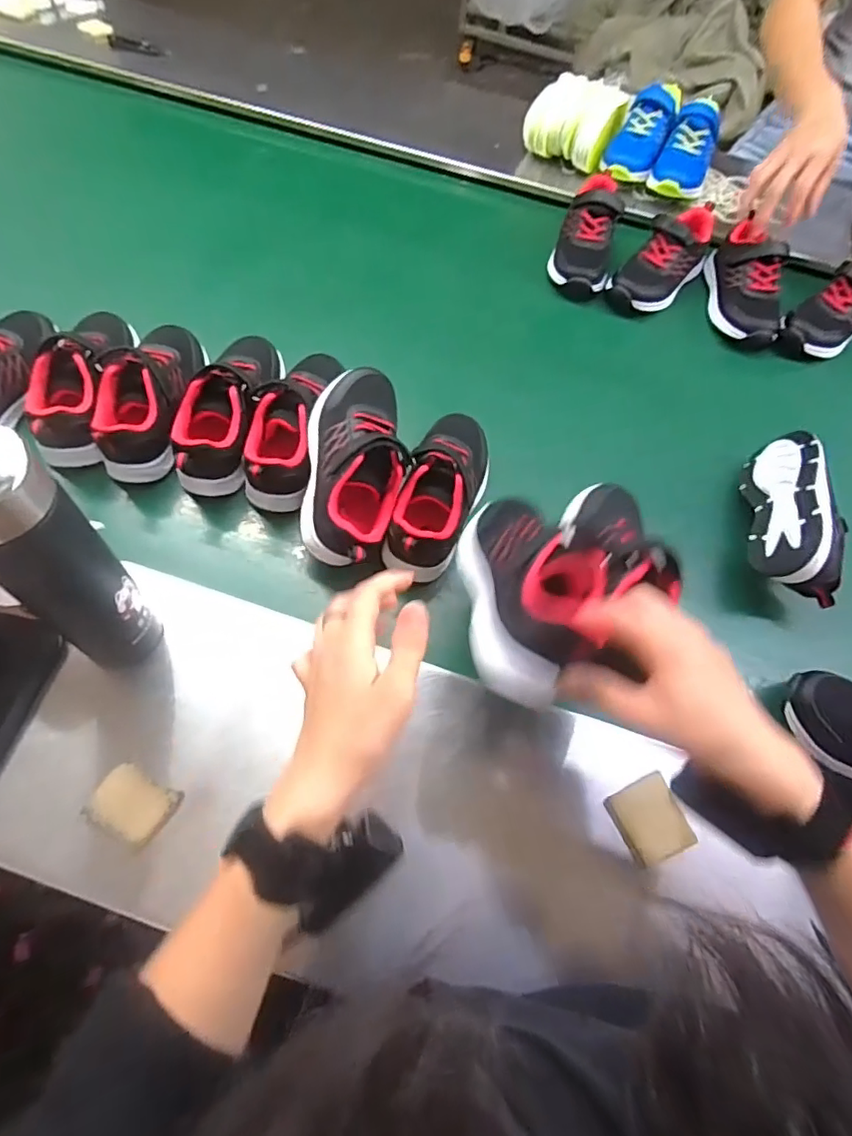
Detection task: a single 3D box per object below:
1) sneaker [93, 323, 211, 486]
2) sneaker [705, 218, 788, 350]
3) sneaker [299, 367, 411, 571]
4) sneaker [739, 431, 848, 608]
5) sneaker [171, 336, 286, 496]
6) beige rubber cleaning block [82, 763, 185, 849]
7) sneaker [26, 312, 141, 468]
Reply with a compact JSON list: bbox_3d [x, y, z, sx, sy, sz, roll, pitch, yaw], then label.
[{"bbox_3d":[-0.284,-0.184,0.585,0.082,0.071,0.184,-2,60,-3],"label":"sneaker"},{"bbox_3d":[0.433,-0.383,0.759,0.072,0.080,0.187,2,74,-1],"label":"sneaker"},{"bbox_3d":[-0.065,-0.098,0.538,0.096,0.079,0.189,4,80,0],"label":"sneaker"},{"bbox_3d":[0.375,-0.059,0.572,0.074,0.086,0.177,16,61,7],"label":"sneaker"},{"bbox_3d":[-0.200,-0.170,0.585,0.080,0.080,0.189,7,60,2],"label":"sneaker"},{"bbox_3d":[-0.218,0.176,0.416,0.054,0.017,0.045,24,62,12],"label":"beige rubber cleaning block"},{"bbox_3d":[-0.351,-0.196,0.582,0.074,0.075,0.183,4,60,0],"label":"sneaker"}]

